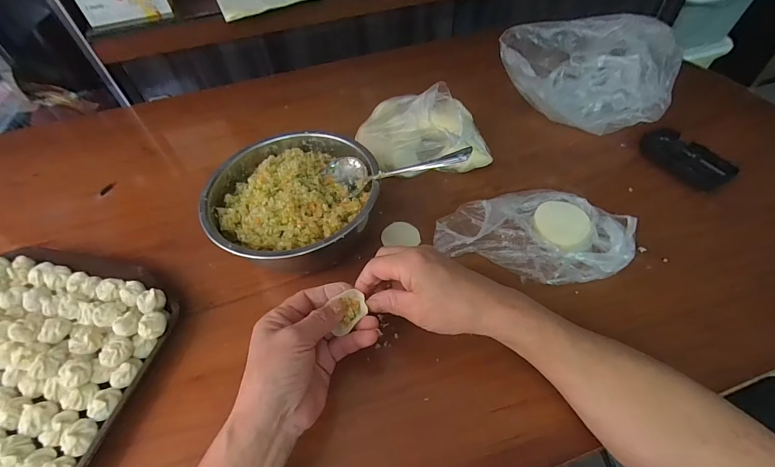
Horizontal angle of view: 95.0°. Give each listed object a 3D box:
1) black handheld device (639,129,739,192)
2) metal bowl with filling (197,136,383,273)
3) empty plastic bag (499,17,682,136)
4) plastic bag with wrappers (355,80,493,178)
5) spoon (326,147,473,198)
[{"bbox_3d":[0.392,-0.101,0.471,0.045,0.030,0.110,-18,52,-9],"label":"black handheld device"},{"bbox_3d":[-0.104,-0.035,0.411,0.177,0.080,0.188,-2,51,3],"label":"metal bowl with filling"},{"bbox_3d":[0.276,-0.221,0.512,0.233,0.131,0.096,5,52,9],"label":"empty plastic bag"},{"bbox_3d":[0.049,-0.144,0.488,0.185,0.096,0.116,4,52,8],"label":"plastic bag with wrappers"},{"bbox_3d":[0.002,-0.070,0.357,0.176,0.033,0.037,-3,43,45],"label":"spoon"}]

